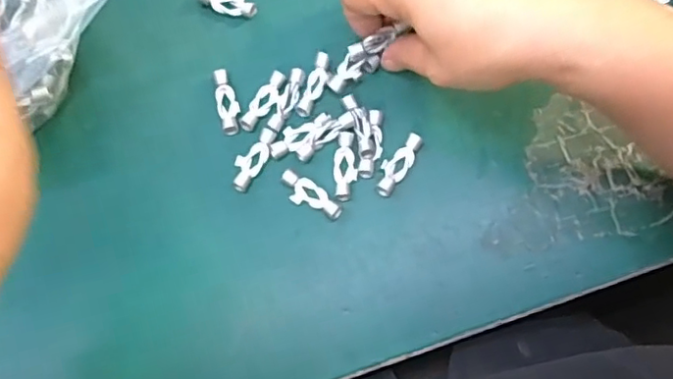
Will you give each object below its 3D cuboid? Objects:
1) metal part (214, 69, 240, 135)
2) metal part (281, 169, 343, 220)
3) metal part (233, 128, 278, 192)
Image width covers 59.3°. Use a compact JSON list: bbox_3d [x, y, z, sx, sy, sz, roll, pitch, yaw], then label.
[{"bbox_3d":[-0.062,-0.050,0.335,0.012,0.005,0.039,-15,77,-2],"label":"metal part"},{"bbox_3d":[-0.014,0.003,0.321,0.038,0.004,0.015,29,80,8],"label":"metal part"},{"bbox_3d":[-0.046,-0.017,0.326,0.015,0.004,0.037,33,80,8],"label":"metal part"}]

